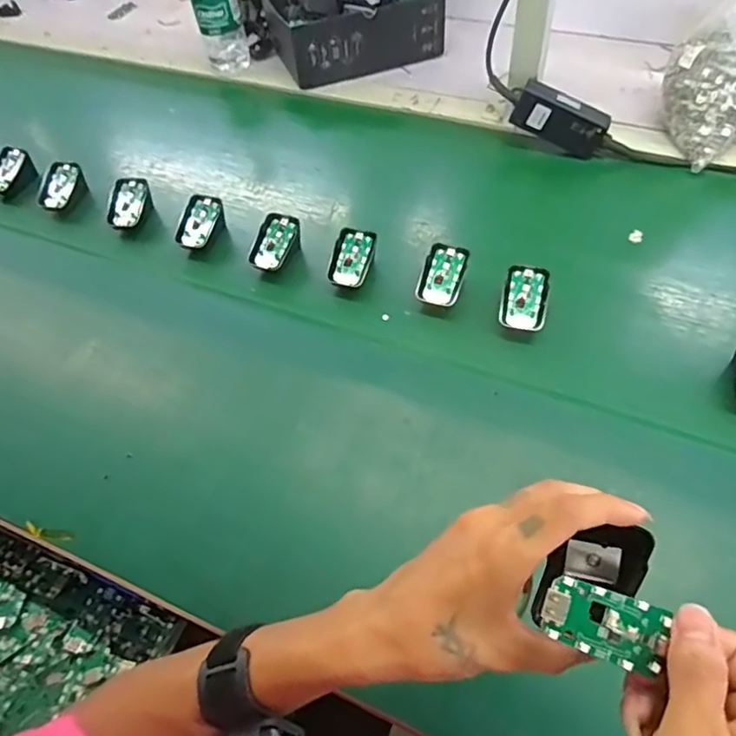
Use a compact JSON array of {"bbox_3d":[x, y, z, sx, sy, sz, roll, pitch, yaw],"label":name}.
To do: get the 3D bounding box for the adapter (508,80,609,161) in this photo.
[{"bbox_3d":[0.239,-0.308,0.742,0.113,0.051,0.033,27,59,2],"label":"adapter"}]

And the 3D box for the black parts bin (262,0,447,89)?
[{"bbox_3d":[-0.020,-0.548,0.928,0.258,0.092,0.194,-15,54,-5],"label":"black parts bin"}]

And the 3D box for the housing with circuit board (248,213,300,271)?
[{"bbox_3d":[-0.108,-0.141,0.681,0.040,0.024,0.069,27,77,11],"label":"housing with circuit board"}]

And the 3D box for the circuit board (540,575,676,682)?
[{"bbox_3d":[0.110,0.120,0.279,0.059,0.005,0.031,21,81,-2],"label":"circuit board"}]

